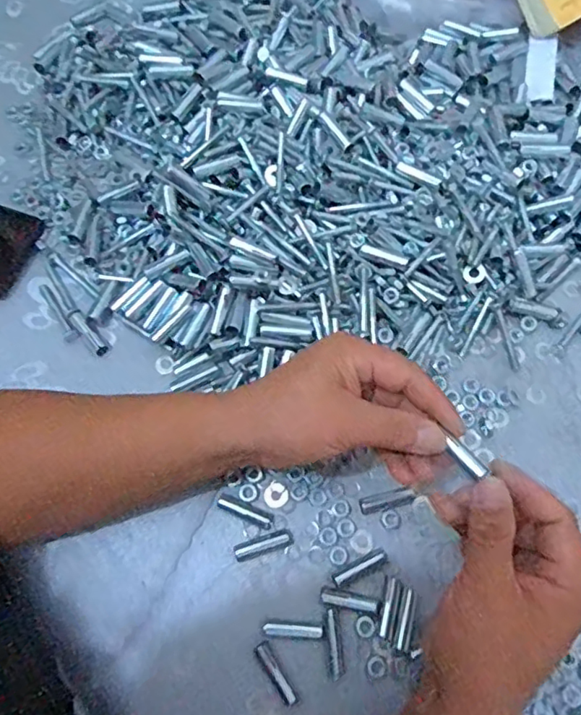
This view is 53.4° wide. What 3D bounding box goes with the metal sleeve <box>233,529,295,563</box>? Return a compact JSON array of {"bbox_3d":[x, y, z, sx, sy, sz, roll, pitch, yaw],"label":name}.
[{"bbox_3d":[-0.019,0.131,0.402,0.042,0.008,0.013,-16,71,-8],"label":"metal sleeve"}]

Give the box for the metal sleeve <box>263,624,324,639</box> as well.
[{"bbox_3d":[0.002,0.181,0.382,0.038,0.005,0.007,4,69,0],"label":"metal sleeve"}]

